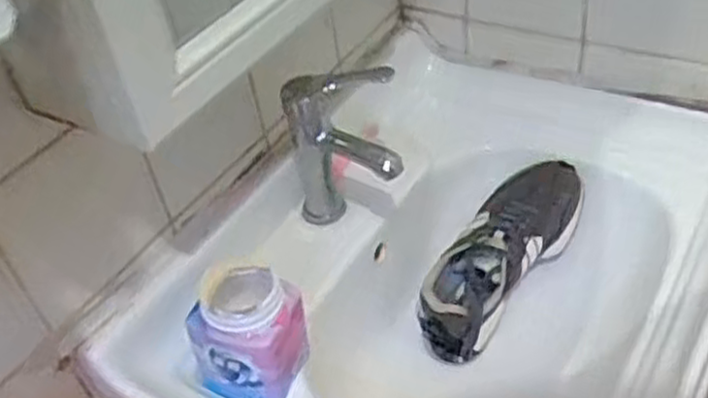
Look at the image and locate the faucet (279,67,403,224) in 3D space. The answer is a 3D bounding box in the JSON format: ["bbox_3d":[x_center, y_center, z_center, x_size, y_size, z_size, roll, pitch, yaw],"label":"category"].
[{"bbox_3d":[-0.008,-0.040,0.787,0.115,0.173,0.096,-9,41,1],"label":"faucet"}]

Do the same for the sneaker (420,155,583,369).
[{"bbox_3d":[0.172,0.062,0.872,0.091,0.099,0.269,32,75,33],"label":"sneaker"}]

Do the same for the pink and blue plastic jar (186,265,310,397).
[{"bbox_3d":[-0.099,0.122,0.690,0.095,0.114,0.076,7,44,19],"label":"pink and blue plastic jar"}]

